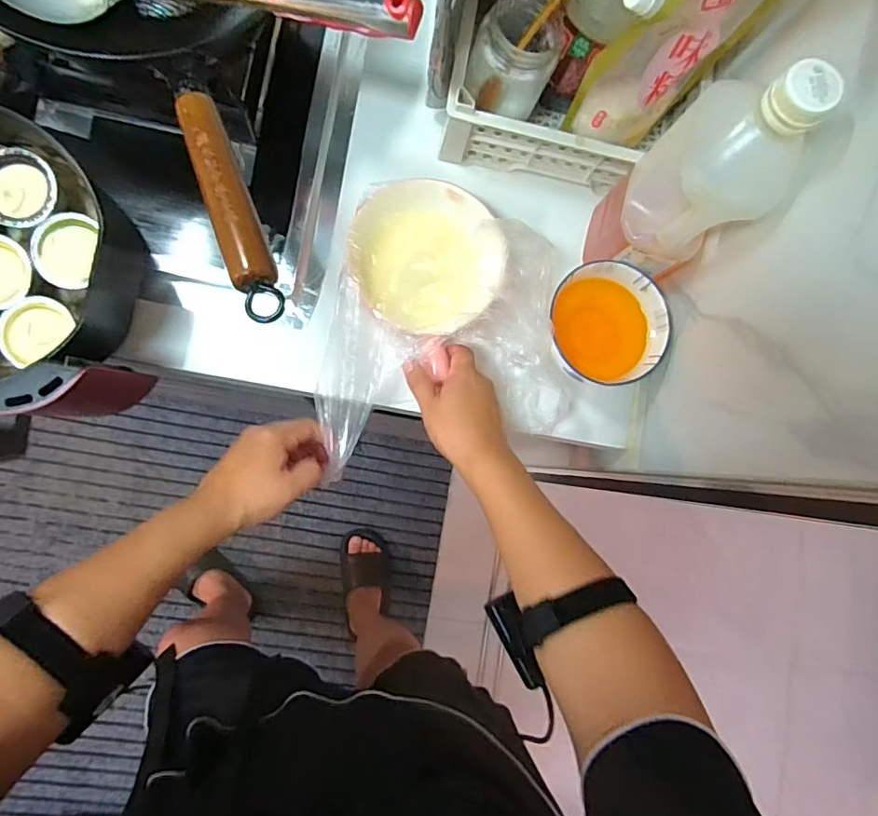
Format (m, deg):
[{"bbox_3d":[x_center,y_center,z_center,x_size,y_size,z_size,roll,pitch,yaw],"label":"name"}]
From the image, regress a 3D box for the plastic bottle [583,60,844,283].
[{"bbox_3d":[0.212,-0.184,0.449,0.100,0.238,0.076,43,81,-1],"label":"plastic bottle"}]

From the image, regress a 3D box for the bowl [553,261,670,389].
[{"bbox_3d":[0.166,-0.082,0.540,0.120,0.055,0.118,1,84,-6],"label":"bowl"}]

